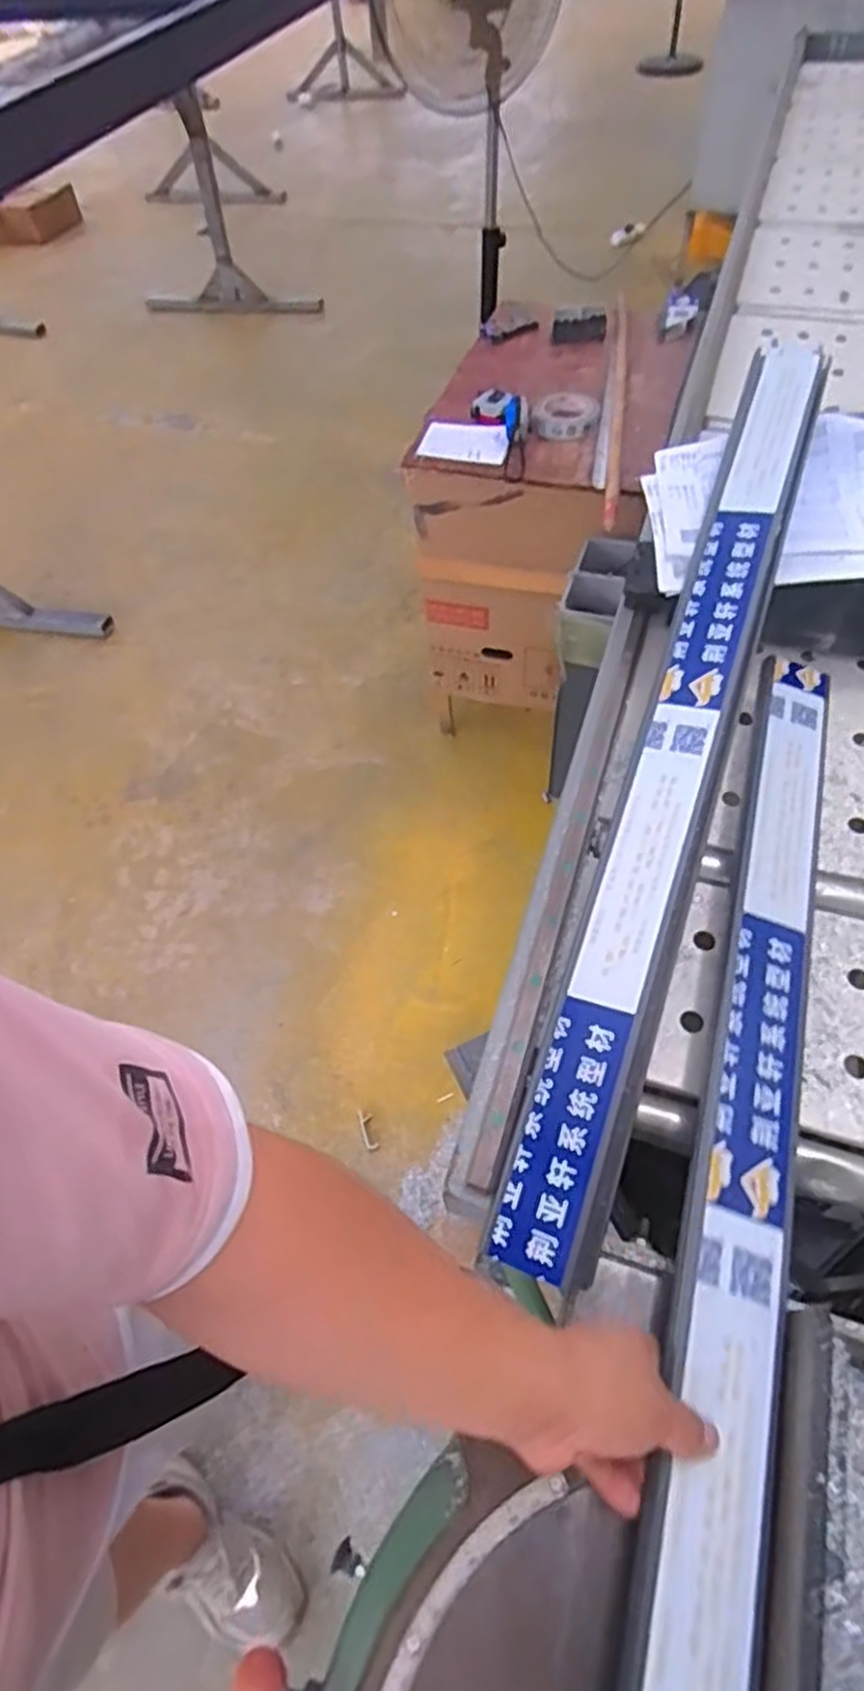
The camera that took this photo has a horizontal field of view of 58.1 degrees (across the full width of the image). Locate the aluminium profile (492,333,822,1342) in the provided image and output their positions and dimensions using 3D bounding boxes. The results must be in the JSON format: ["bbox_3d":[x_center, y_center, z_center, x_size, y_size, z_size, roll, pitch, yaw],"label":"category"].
[{"bbox_3d":[0.225,-0.101,0.694,0.075,0.035,0.905,16,71,14],"label":"aluminium profile"}]

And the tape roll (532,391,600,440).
[{"bbox_3d":[0.236,-0.752,1.358,0.113,0.037,0.113,-2,56,3],"label":"tape roll"}]

